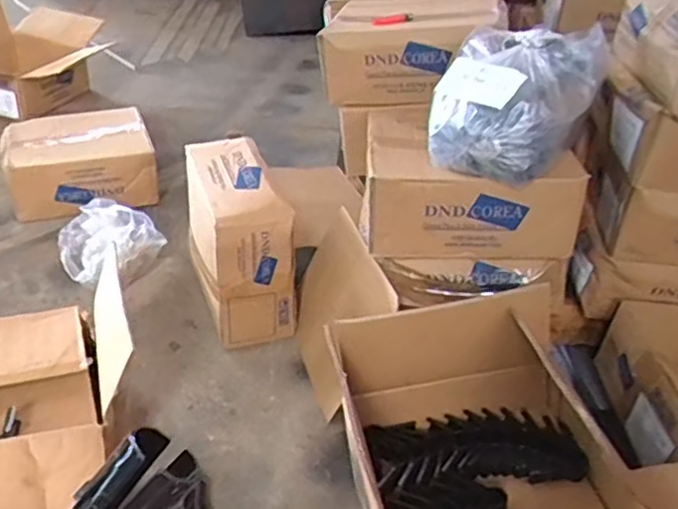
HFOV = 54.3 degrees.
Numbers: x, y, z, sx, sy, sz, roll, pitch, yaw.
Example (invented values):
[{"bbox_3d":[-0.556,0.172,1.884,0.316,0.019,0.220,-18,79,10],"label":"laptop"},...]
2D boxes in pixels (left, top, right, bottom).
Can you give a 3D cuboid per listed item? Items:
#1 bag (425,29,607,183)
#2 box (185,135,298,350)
[{"bbox_3d":[0.259,-0.228,0.969,0.229,0.154,0.241,14,36,12],"label":"bag"},{"bbox_3d":[-0.194,-0.036,1.268,0.160,0.269,0.331,-6,37,-17],"label":"box"}]

